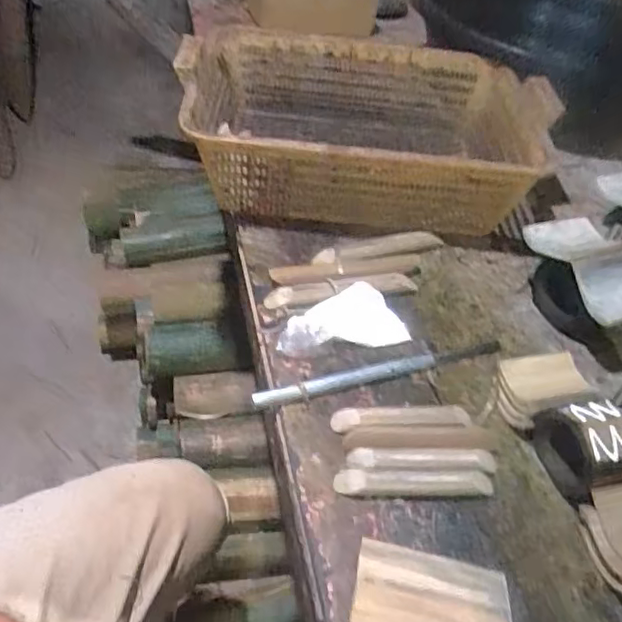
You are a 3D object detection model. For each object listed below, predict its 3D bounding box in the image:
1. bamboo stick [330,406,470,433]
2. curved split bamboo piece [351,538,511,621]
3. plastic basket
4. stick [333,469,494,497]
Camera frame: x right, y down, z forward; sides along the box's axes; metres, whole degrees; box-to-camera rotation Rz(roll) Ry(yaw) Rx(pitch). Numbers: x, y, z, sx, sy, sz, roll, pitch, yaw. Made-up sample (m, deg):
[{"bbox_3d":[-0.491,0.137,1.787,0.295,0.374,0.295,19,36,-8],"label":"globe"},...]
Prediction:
[{"bbox_3d":[0.074,0.085,0.486,0.114,0.011,0.020,2,45,-10],"label":"bamboo stick"},{"bbox_3d":[0.076,0.190,0.382,0.097,0.026,0.063,16,44,4],"label":"curved split bamboo piece"},{"bbox_3d":[0.065,-0.211,0.726,0.426,0.128,0.293,3,45,-9],"label":"plastic basket"},{"bbox_3d":[0.078,0.128,0.448,0.119,0.013,0.018,0,44,-6],"label":"stick"}]

